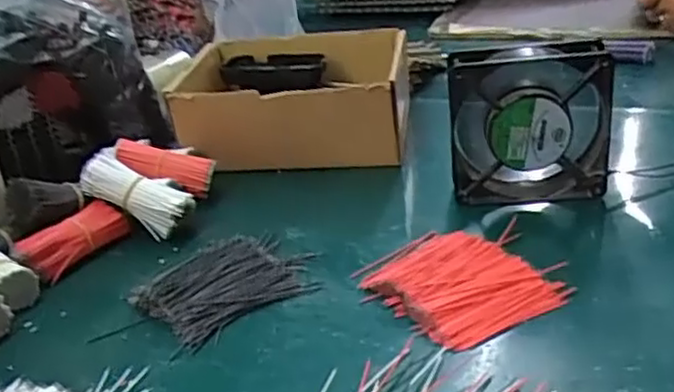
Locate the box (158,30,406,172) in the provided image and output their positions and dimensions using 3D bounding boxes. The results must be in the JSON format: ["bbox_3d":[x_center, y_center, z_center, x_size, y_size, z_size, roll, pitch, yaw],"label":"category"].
[{"bbox_3d":[-0.040,-0.100,0.736,0.225,0.090,0.183,-3,25,9],"label":"box"}]

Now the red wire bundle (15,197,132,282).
[{"bbox_3d":[-0.215,0.036,0.578,0.088,0.035,0.034,-27,31,-35],"label":"red wire bundle"}]

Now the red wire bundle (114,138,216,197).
[{"bbox_3d":[-0.157,-0.028,0.638,0.091,0.021,0.033,19,27,0],"label":"red wire bundle"}]

